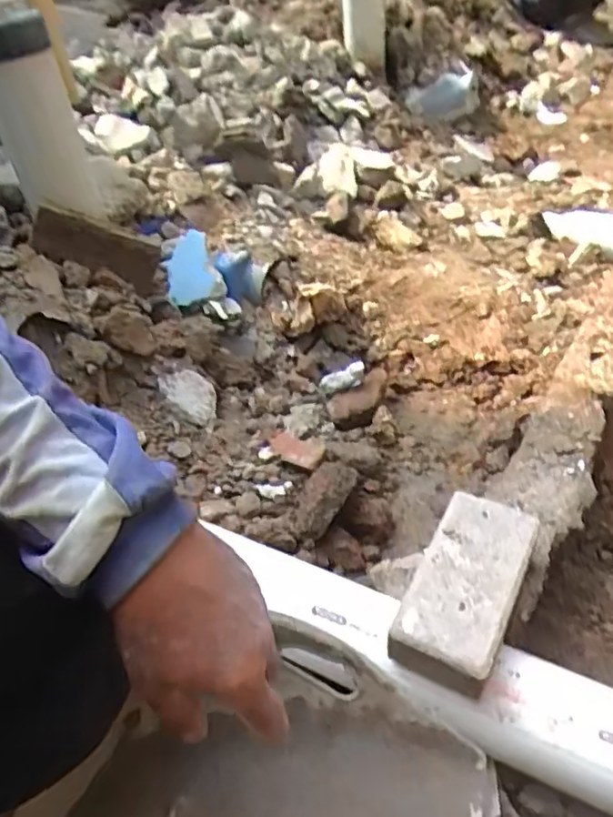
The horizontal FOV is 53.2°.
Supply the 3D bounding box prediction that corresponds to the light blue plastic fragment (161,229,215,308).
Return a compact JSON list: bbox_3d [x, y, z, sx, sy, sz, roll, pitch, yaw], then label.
[{"bbox_3d":[-0.214,-0.255,1.110,0.081,0.013,0.130,-15,78,4],"label":"light blue plastic fragment"}]

